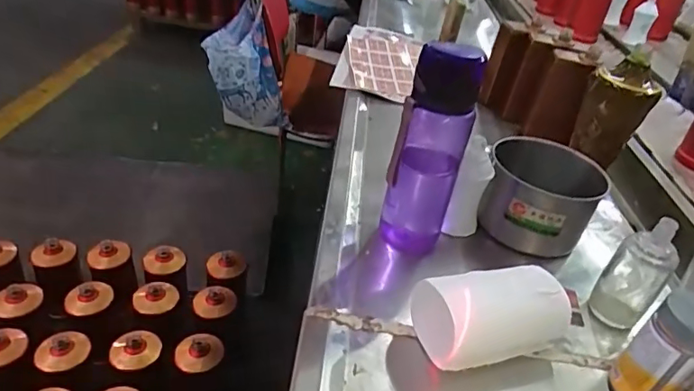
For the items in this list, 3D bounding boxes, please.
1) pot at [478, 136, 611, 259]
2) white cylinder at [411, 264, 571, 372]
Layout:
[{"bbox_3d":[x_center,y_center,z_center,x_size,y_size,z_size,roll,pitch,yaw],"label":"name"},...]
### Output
[{"bbox_3d":[0.228,0.003,0.640,0.117,0.102,0.112,6,33,-4],"label":"pot"},{"bbox_3d":[0.132,0.115,0.486,0.135,0.067,0.065,-5,36,-19],"label":"white cylinder"}]

